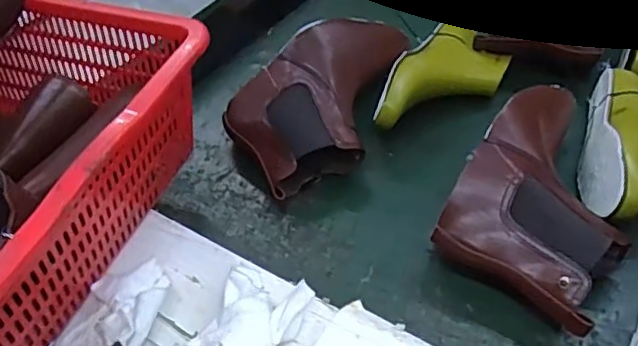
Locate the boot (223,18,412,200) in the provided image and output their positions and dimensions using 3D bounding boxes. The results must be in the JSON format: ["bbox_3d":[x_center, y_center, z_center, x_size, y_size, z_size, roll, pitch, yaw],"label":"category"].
[{"bbox_3d":[-0.002,-0.092,0.720,0.153,0.087,0.272,15,50,19],"label":"boot"}]

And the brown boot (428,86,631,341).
[{"bbox_3d":[0.229,0.013,0.584,0.144,0.099,0.243,25,54,27],"label":"brown boot"}]

